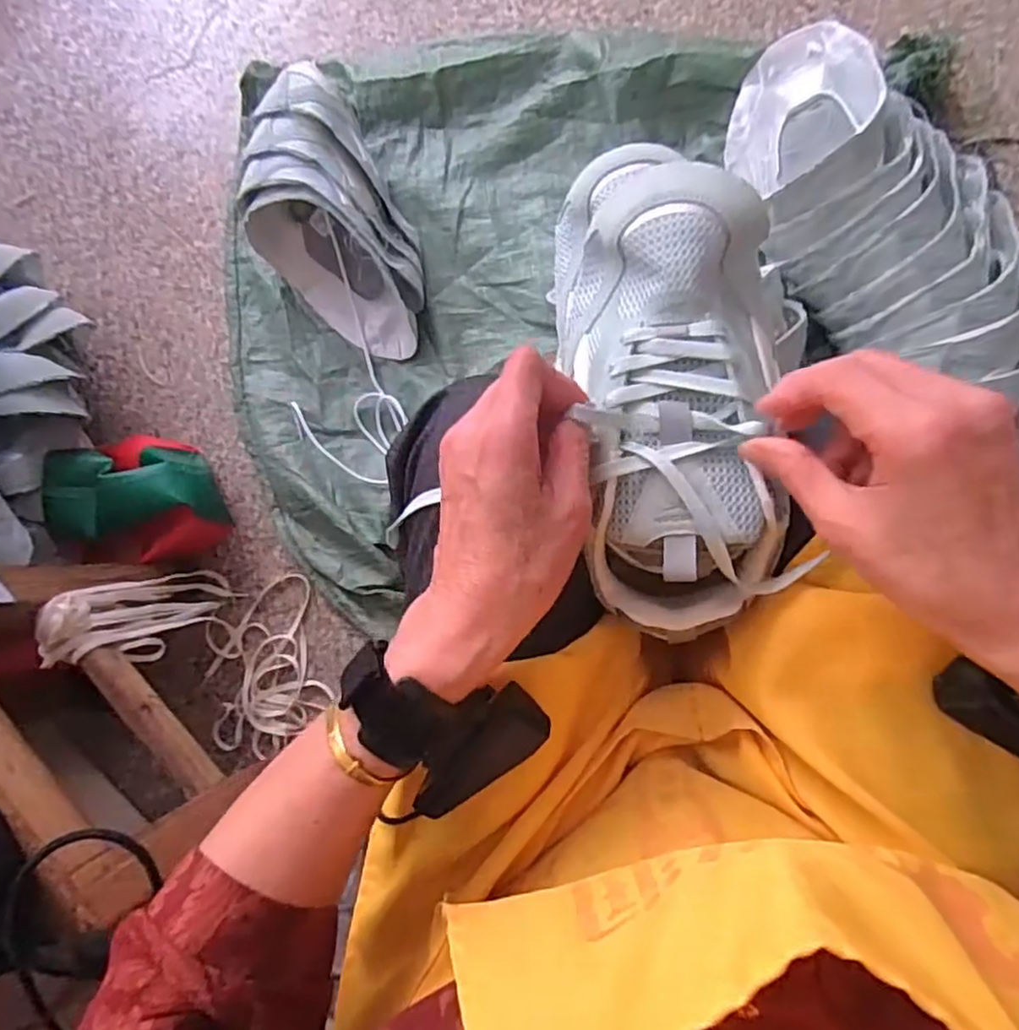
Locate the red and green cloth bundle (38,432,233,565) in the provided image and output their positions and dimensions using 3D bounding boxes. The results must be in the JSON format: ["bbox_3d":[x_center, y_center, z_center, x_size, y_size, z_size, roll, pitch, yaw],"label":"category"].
[{"bbox_3d":[-0.467,-0.022,0.852,0.199,0.127,0.176,-12,85,8],"label":"red and green cloth bundle"}]

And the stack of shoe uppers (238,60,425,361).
[{"bbox_3d":[-0.225,-0.340,0.804,0.185,0.142,0.288,-24,83,7],"label":"stack of shoe uppers"}]

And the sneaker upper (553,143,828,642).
[{"bbox_3d":[0.088,-0.075,0.370,0.114,0.080,0.276,-6,86,9],"label":"sneaker upper"}]

